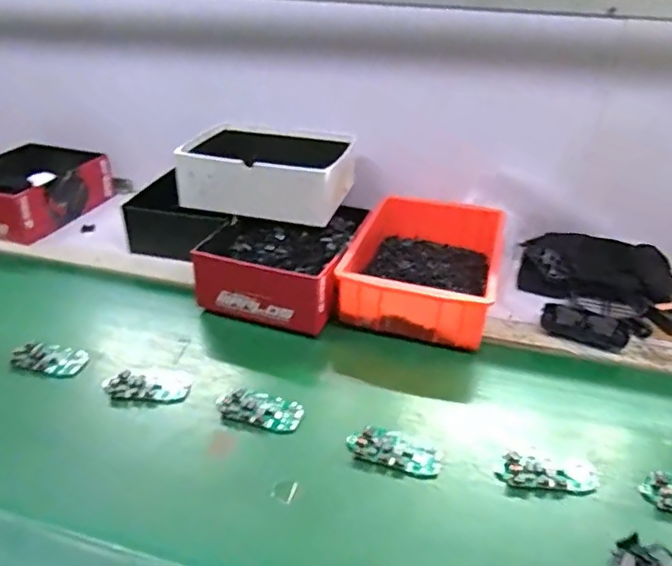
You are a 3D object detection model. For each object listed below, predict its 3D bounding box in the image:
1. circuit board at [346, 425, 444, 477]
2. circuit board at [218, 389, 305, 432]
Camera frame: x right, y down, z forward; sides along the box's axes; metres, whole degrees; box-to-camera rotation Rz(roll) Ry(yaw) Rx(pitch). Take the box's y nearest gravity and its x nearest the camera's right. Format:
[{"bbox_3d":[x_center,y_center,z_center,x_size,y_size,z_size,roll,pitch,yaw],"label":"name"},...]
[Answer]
[{"bbox_3d":[0.063,0.175,0.591,0.099,0.011,0.045,10,33,15],"label":"circuit board"},{"bbox_3d":[-0.088,0.143,0.640,0.100,0.013,0.046,9,33,13],"label":"circuit board"}]

